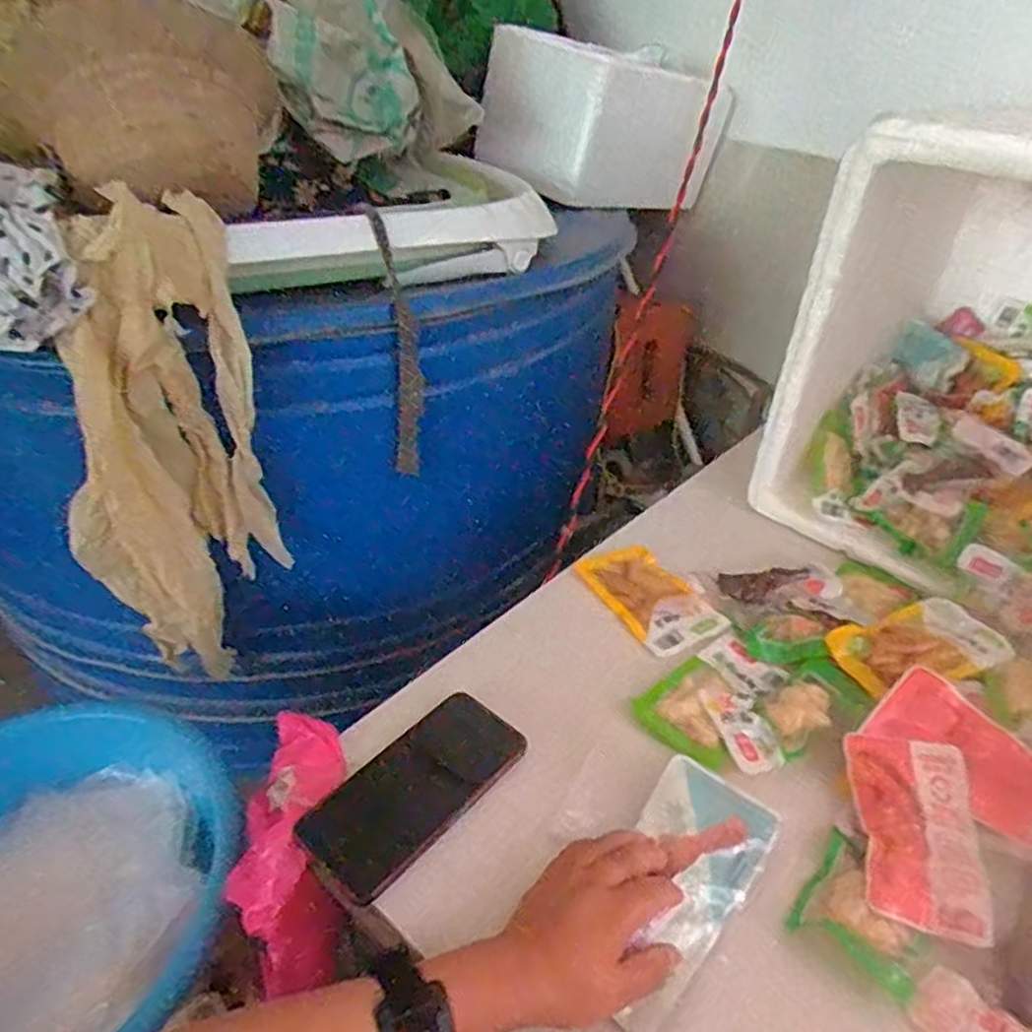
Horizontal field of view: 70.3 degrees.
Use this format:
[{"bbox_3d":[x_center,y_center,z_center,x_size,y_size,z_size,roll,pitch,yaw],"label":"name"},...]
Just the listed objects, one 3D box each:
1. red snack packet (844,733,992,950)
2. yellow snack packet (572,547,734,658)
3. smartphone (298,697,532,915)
[{"bbox_3d":[0.270,0.213,0.493,0.076,0.025,0.133,10,38,9],"label":"red snack packet"},{"bbox_3d":[0.127,0.076,0.700,0.079,0.010,0.136,-18,42,-26],"label":"yellow snack packet"},{"bbox_3d":[-0.070,0.192,0.522,0.078,0.007,0.161,29,44,31],"label":"smartphone"}]

